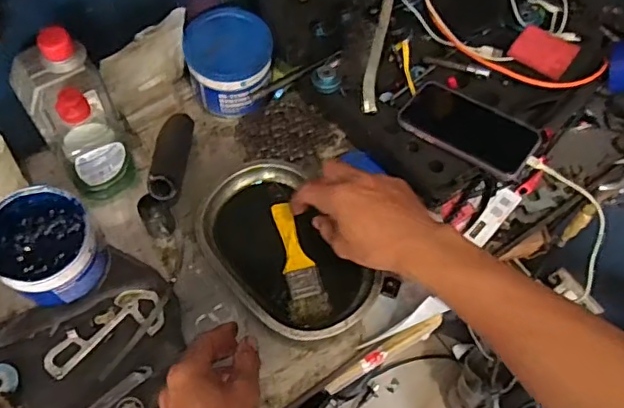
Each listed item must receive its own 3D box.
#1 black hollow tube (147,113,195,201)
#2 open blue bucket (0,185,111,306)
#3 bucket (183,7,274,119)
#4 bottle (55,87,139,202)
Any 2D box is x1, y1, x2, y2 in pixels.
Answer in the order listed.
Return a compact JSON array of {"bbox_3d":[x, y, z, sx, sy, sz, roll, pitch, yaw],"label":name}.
[{"bbox_3d":[-0.162,-0.058,0.647,0.034,0.036,0.141,0,36,-3],"label":"black hollow tube"},{"bbox_3d":[-0.271,0.046,0.580,0.094,0.089,0.103,1,63,-2],"label":"open blue bucket"},{"bbox_3d":[-0.100,-0.173,0.696,0.099,0.088,0.102,1,63,-2],"label":"bucket"},{"bbox_3d":[-0.242,-0.064,0.606,0.077,0.159,0.047,-26,67,-15],"label":"bottle"}]

